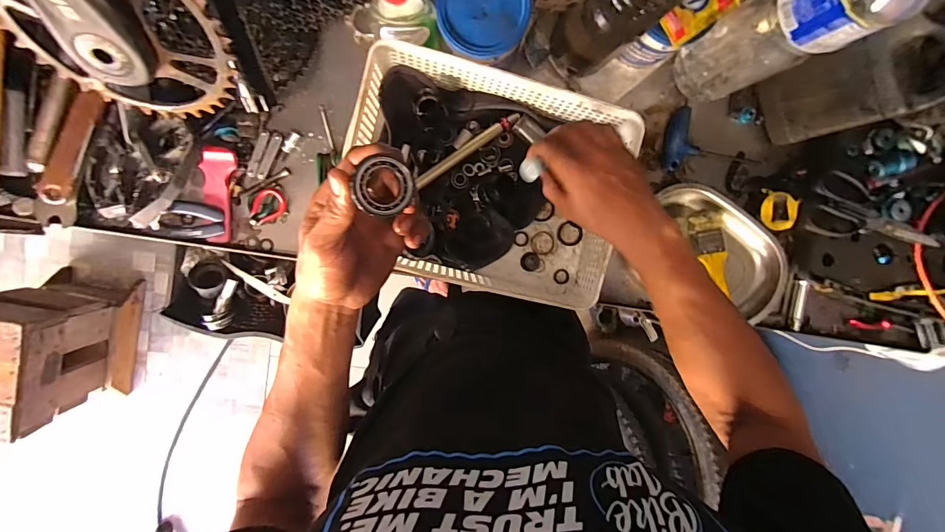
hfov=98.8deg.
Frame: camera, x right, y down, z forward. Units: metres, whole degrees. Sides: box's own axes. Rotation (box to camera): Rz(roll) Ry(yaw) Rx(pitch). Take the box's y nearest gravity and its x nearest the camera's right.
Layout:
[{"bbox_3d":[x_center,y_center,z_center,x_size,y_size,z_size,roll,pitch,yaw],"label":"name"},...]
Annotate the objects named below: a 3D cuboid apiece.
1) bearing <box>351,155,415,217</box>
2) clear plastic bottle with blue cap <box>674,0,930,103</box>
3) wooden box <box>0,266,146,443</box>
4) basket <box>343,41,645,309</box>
[{"bbox_3d":[-0.062,-0.056,0.283,0.039,0.010,0.037,-25,112,-16],"label":"bearing"},{"bbox_3d":[0.330,-0.249,0.408,0.091,0.299,0.085,-26,97,-1],"label":"clear plastic bottle with blue cap"},{"bbox_3d":[-1.234,0.232,1.155,0.262,0.405,0.337,13,95,-6],"label":"wooden box"},{"bbox_3d":[0.018,-0.104,0.509,0.321,0.079,0.265,8,95,-5],"label":"basket"}]

